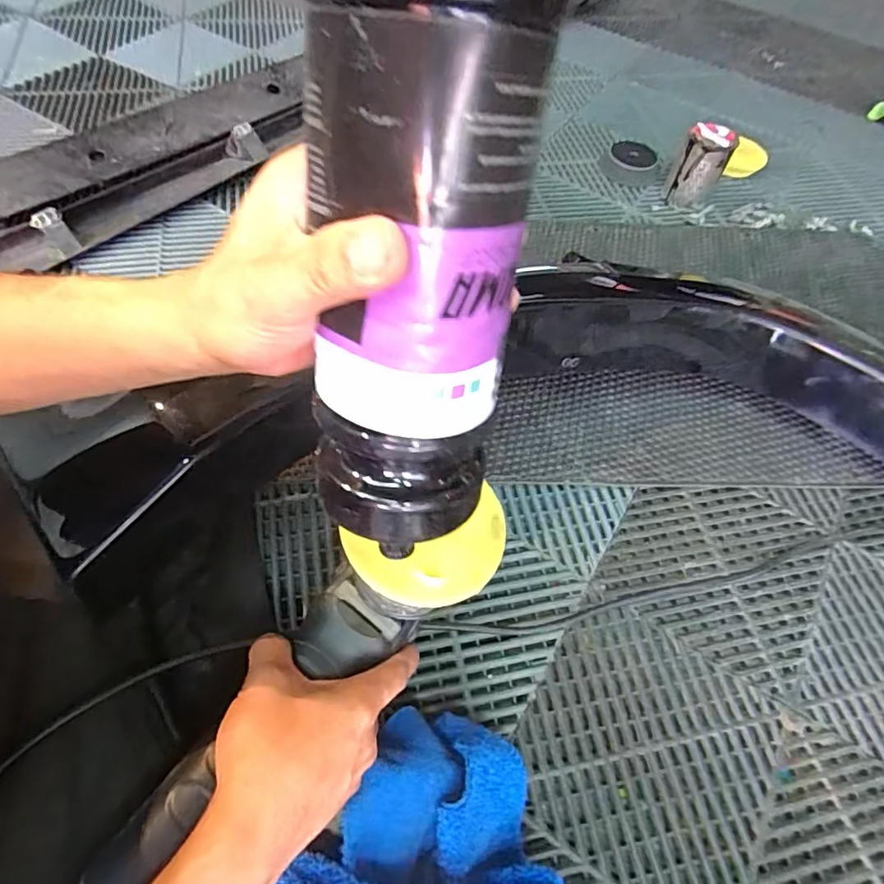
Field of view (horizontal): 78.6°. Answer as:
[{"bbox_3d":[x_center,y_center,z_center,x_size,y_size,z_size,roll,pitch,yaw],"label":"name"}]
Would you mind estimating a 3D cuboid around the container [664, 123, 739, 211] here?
[{"bbox_3d":[0.399,-0.429,0.842,0.074,0.099,0.078,28,59,13],"label":"container"}]

